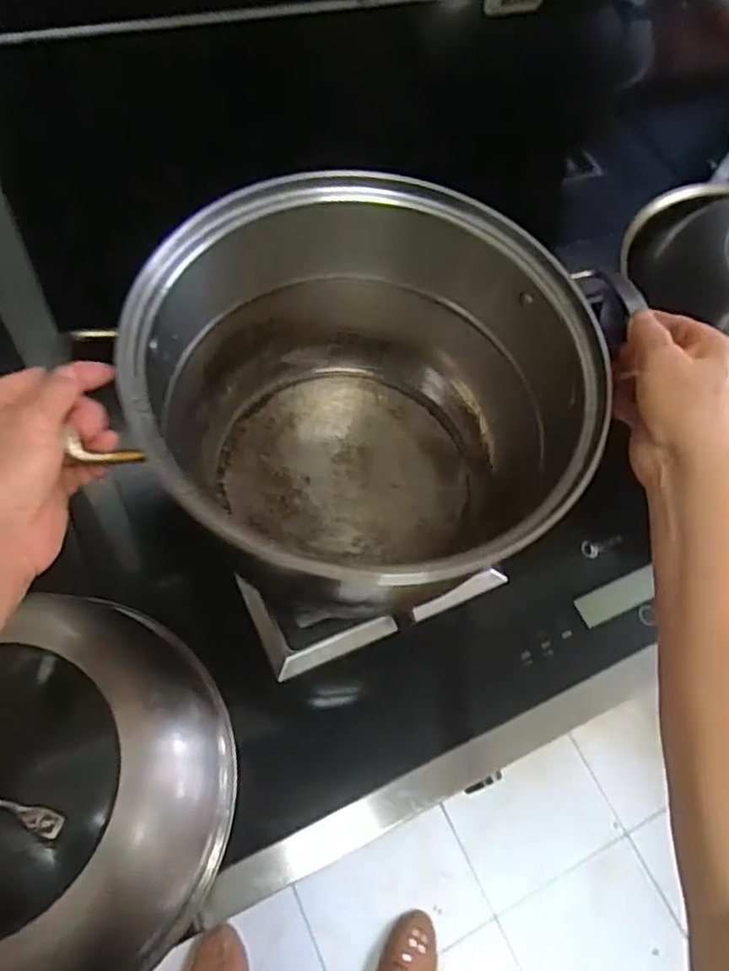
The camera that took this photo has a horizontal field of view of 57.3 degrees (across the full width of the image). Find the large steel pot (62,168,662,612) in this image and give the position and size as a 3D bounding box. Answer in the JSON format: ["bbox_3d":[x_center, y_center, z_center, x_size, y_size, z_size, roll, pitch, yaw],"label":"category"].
[{"bbox_3d":[0.005,-0.056,0.497,0.293,0.219,0.275,0,70,0],"label":"large steel pot"}]

